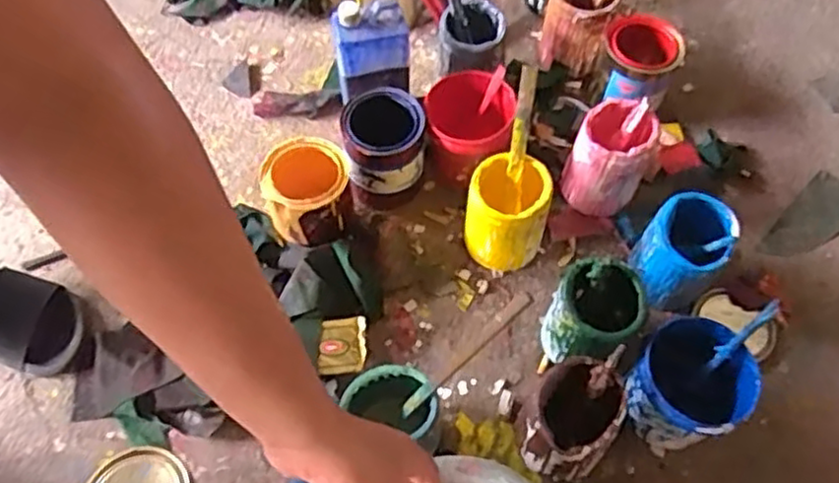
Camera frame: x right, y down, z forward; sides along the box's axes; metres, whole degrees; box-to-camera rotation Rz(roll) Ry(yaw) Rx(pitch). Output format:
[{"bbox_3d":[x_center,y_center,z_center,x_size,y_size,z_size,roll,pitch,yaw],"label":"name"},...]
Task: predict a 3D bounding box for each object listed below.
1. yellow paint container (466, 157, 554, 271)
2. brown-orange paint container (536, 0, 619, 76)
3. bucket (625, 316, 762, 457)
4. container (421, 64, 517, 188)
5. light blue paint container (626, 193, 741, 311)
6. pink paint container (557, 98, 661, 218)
[{"bbox_3d":[0.114,-0.030,0.924,0.098,0.147,0.100,0,59,0],"label":"yellow paint container"},{"bbox_3d":[0.249,-0.346,1.095,0.099,0.160,0.099,18,61,11],"label":"brown-orange paint container"},{"bbox_3d":[0.311,0.174,0.814,0.119,0.125,0.123,0,59,0],"label":"bucket"},{"bbox_3d":[0.069,-0.158,0.984,0.114,0.106,0.135,6,59,4],"label":"container"},{"bbox_3d":[0.330,0.019,0.893,0.099,0.129,0.109,33,65,18],"label":"light blue paint container"},{"bbox_3d":[0.262,-0.114,0.965,0.100,0.139,0.109,0,59,0],"label":"pink paint container"}]

